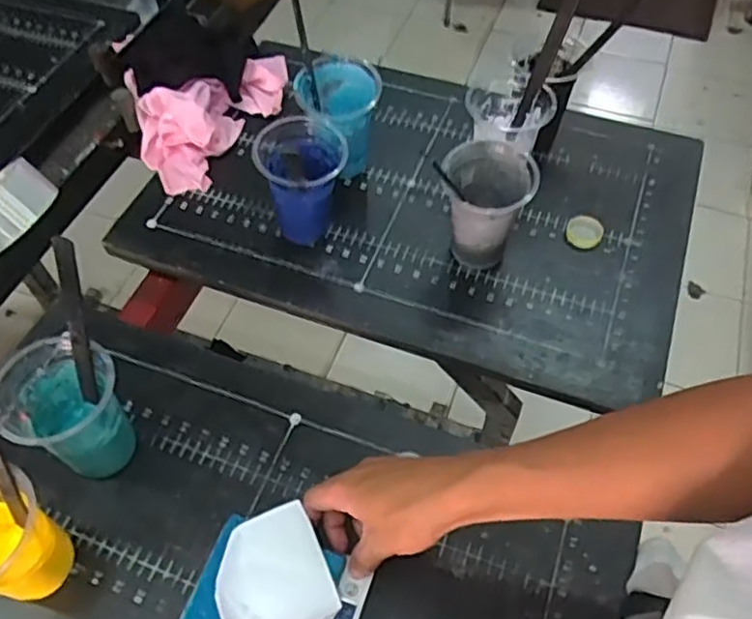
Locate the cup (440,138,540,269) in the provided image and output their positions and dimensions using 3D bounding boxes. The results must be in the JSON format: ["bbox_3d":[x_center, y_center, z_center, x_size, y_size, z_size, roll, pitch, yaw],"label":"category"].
[{"bbox_3d":[0.107,-0.099,0.670,0.083,0.115,0.096,-3,55,-4],"label":"cup"}]

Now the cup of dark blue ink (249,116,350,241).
[{"bbox_3d":[-0.076,-0.121,0.696,0.085,0.131,0.094,8,55,4],"label":"cup of dark blue ink"}]

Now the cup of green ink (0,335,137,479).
[{"bbox_3d":[-0.245,0.089,0.550,0.078,0.119,0.083,1,55,-1],"label":"cup of green ink"}]

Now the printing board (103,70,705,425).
[{"bbox_3d":[0.050,-0.126,0.770,0.575,0.031,0.378,17,60,14],"label":"printing board"}]

